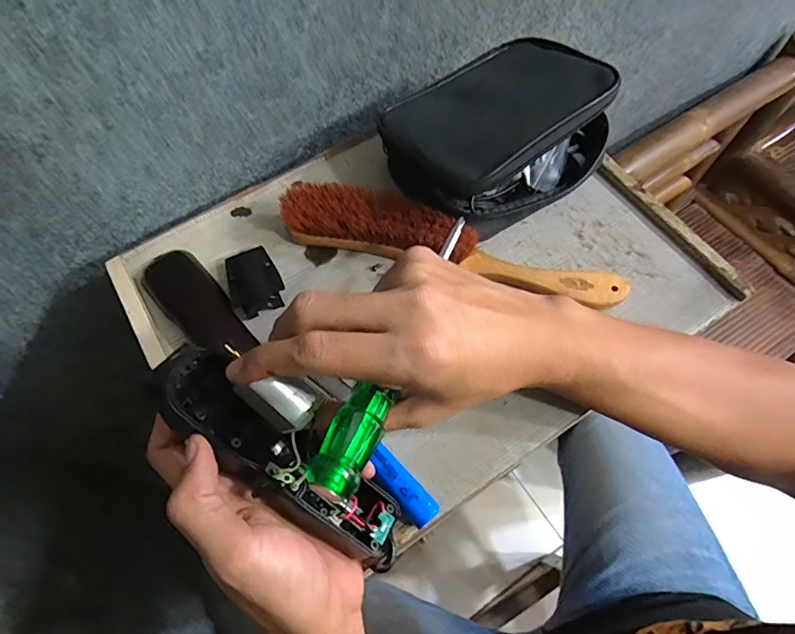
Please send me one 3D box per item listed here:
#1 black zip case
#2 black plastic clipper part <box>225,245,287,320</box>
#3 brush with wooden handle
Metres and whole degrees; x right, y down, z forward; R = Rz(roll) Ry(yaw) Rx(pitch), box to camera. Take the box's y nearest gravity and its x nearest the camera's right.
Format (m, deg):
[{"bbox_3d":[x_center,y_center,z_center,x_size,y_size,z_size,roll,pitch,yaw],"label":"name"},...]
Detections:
[{"bbox_3d":[0.080,-0.141,0.383,0.162,0.082,0.127,-37,68,-15],"label":"black zip case"},{"bbox_3d":[-0.110,-0.027,0.369,0.038,0.012,0.051,-24,66,-9],"label":"black plastic clipper part"},{"bbox_3d":[0.040,-0.053,0.361,0.264,0.038,0.047,14,65,9],"label":"brush with wooden handle"}]

